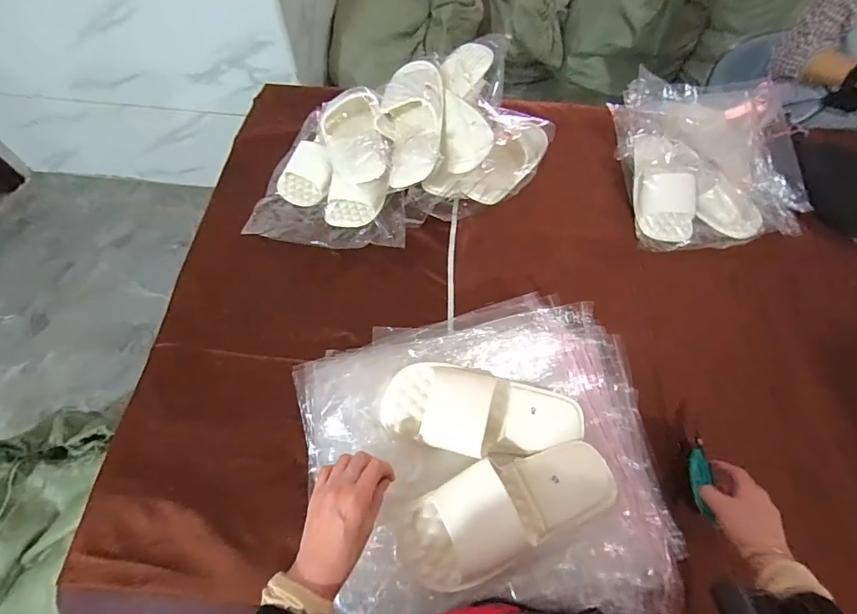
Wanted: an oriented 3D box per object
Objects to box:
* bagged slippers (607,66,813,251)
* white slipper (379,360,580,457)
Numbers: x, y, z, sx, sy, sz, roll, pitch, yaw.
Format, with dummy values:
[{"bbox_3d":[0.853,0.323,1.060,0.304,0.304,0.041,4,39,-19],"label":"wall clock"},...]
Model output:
[{"bbox_3d":[0.548,-0.319,0.804,0.307,0.100,0.458,8,62,2],"label":"bagged slippers"},{"bbox_3d":[0.076,0.140,0.539,0.264,0.038,0.106,9,62,3],"label":"white slipper"}]

